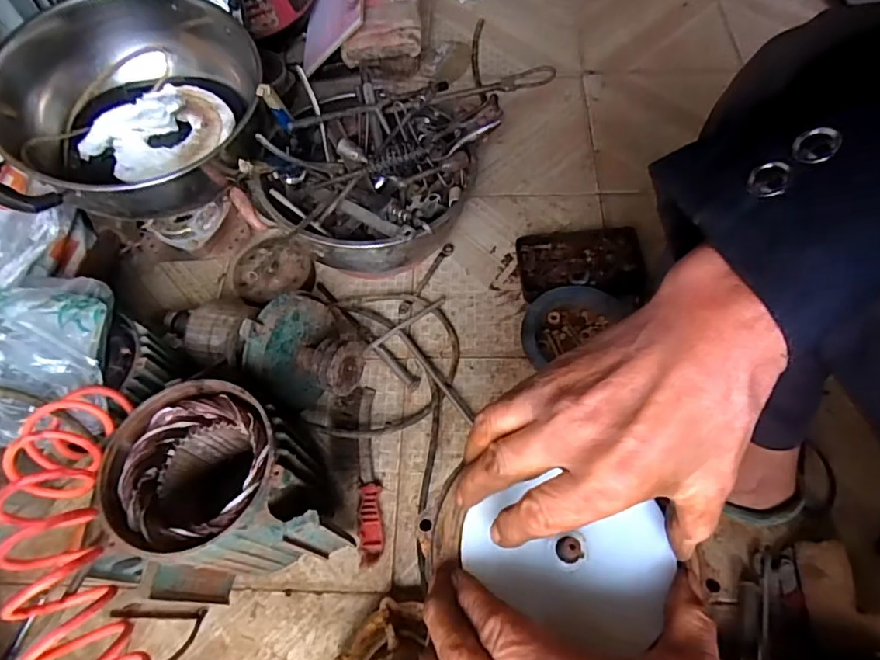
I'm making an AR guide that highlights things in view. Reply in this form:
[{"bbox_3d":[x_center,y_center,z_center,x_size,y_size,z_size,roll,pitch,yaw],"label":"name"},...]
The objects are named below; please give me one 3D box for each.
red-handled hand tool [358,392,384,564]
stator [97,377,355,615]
[{"bbox_3d":[-0.091,0.176,0.686,0.027,0.025,0.224,-7,61,0],"label":"red-handled hand tool"},{"bbox_3d":[-0.223,0.179,0.590,0.174,0.203,0.179,-25,63,-10],"label":"stator"}]

